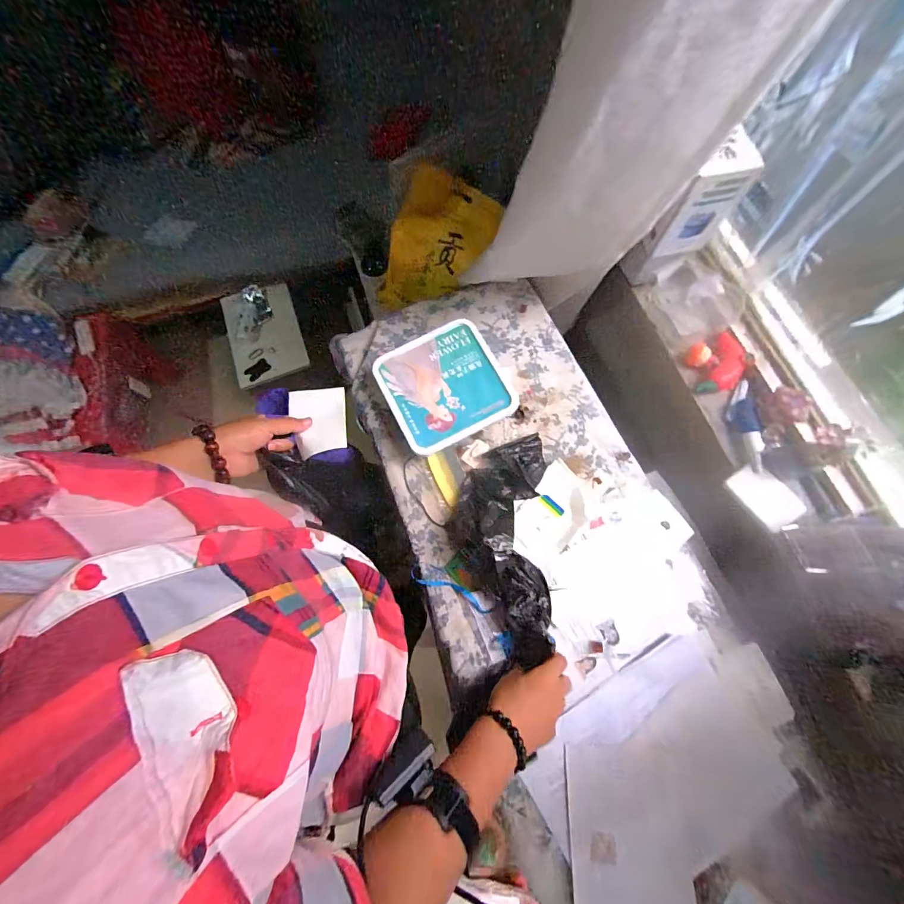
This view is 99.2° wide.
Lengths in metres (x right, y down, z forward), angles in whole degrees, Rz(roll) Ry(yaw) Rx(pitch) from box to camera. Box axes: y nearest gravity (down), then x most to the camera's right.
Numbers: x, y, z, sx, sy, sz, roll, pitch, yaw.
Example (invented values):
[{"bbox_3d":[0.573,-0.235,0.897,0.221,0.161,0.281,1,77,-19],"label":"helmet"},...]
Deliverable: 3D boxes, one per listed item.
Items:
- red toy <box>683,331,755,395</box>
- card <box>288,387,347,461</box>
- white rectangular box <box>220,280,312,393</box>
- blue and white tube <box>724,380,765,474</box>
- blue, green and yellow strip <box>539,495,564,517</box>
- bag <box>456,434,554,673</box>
[{"bbox_3d":[0.428,-0.143,0.616,0.074,0.041,0.085,-10,71,0],"label":"red toy"},{"bbox_3d":[-0.188,-0.043,0.539,0.078,0.010,0.106,-9,60,-4],"label":"card"},{"bbox_3d":[-0.624,-0.388,1.288,0.220,0.043,0.322,-16,85,-17],"label":"white rectangular box"},{"bbox_3d":[0.448,-0.042,0.587,0.038,0.014,0.144,2,72,2],"label":"blue and white tube"},{"bbox_3d":[0.156,0.084,0.604,0.042,0.004,0.017,41,77,13],"label":"blue, green and yellow strip"},{"bbox_3d":[0.083,0.133,0.575,0.140,0.090,0.327,-3,71,0],"label":"bag"}]

